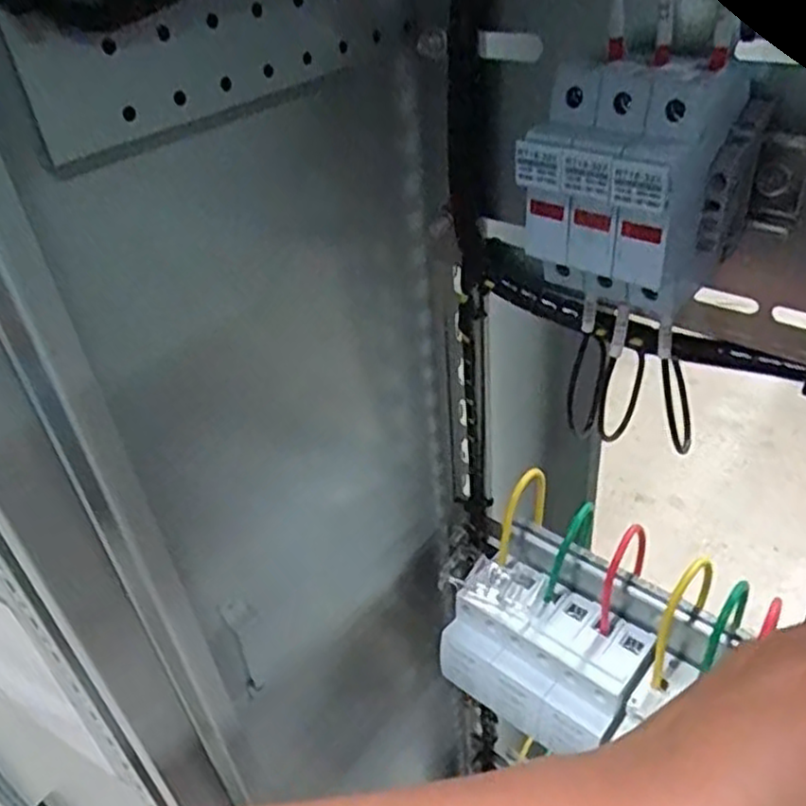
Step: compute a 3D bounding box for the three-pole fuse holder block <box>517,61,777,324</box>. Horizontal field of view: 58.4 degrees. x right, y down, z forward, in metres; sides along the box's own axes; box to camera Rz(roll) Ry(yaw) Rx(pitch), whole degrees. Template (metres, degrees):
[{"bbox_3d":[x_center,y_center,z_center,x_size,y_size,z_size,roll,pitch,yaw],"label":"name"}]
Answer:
[{"bbox_3d":[0.078,-0.071,0.248,0.060,0.077,0.049,26,48,36],"label":"three-pole fuse holder block"}]

